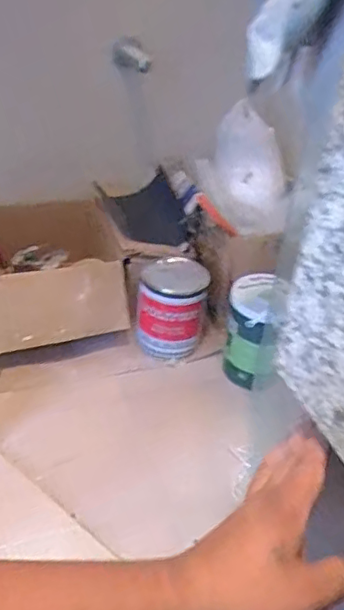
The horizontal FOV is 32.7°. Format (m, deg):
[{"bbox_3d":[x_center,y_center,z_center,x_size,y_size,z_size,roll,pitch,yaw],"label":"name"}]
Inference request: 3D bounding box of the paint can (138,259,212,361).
[{"bbox_3d":[-0.002,0.013,1.436,0.159,0.209,0.142,6,35,1],"label":"paint can"}]

